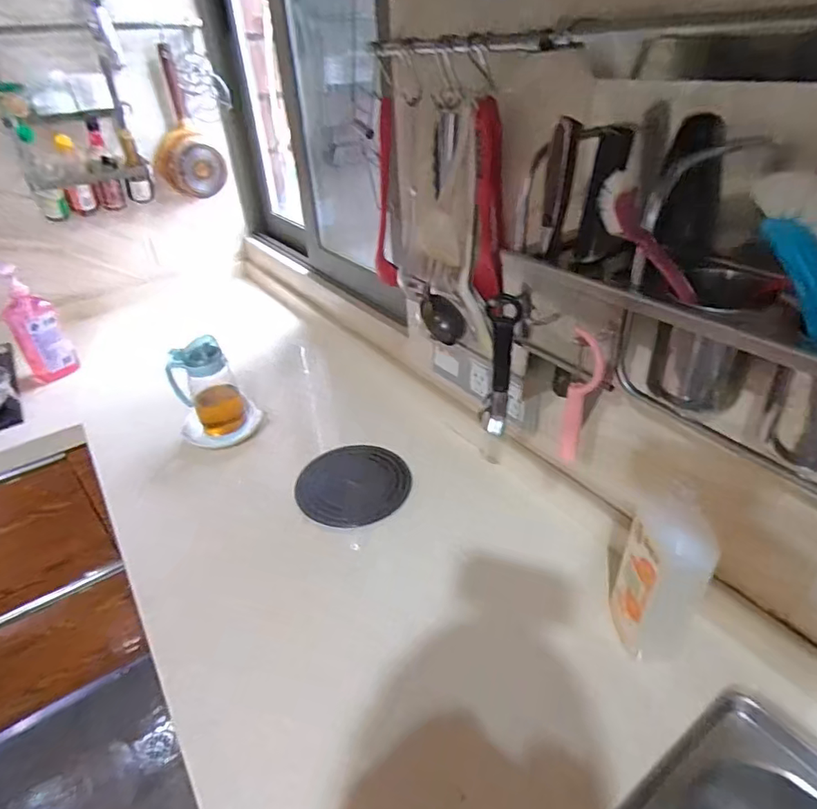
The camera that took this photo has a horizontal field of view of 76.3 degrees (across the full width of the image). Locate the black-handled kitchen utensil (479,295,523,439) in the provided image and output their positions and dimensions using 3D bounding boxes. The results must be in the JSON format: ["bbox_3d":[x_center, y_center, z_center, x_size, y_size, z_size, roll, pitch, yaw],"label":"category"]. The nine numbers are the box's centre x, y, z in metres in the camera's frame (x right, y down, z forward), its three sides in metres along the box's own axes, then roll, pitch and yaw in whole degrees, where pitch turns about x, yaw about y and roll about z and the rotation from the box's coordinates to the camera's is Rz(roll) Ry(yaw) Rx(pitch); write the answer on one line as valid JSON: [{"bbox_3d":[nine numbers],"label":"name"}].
[{"bbox_3d":[0.106,-0.042,0.607,0.033,0.167,0.028,23,43,33],"label":"black-handled kitchen utensil"}]

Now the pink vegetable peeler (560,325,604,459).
[{"bbox_3d":[0.170,0.000,0.511,0.031,0.149,0.010,24,44,34],"label":"pink vegetable peeler"}]

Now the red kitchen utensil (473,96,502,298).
[{"bbox_3d":[0.104,-0.252,0.665,0.029,0.231,0.025,-25,40,-26],"label":"red kitchen utensil"}]

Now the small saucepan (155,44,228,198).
[{"bbox_3d":[-0.601,-0.719,1.355,0.175,0.335,0.071,-30,39,-31],"label":"small saucepan"}]

